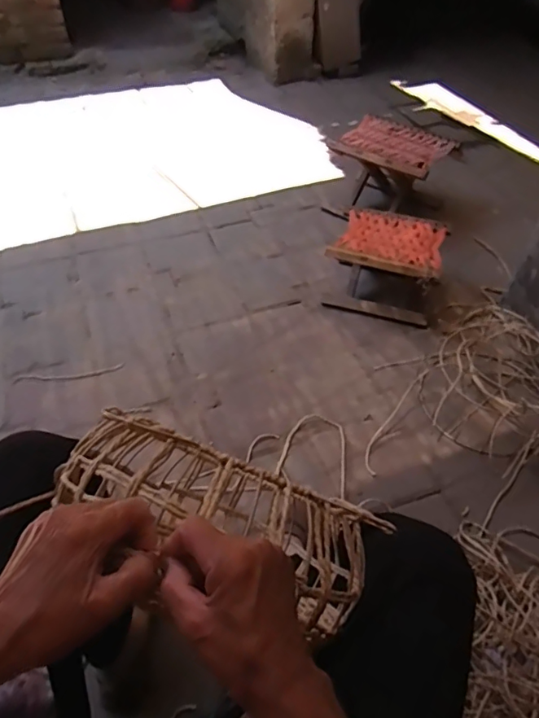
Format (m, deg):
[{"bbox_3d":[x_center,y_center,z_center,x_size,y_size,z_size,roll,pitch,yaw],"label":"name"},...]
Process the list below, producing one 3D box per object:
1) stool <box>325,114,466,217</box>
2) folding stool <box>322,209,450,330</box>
[{"bbox_3d":[0.391,-0.598,1.640,0.331,0.240,0.299,35,58,26],"label":"stool"},{"bbox_3d":[0.322,-0.250,1.355,0.278,0.186,0.240,21,53,16],"label":"folding stool"}]

